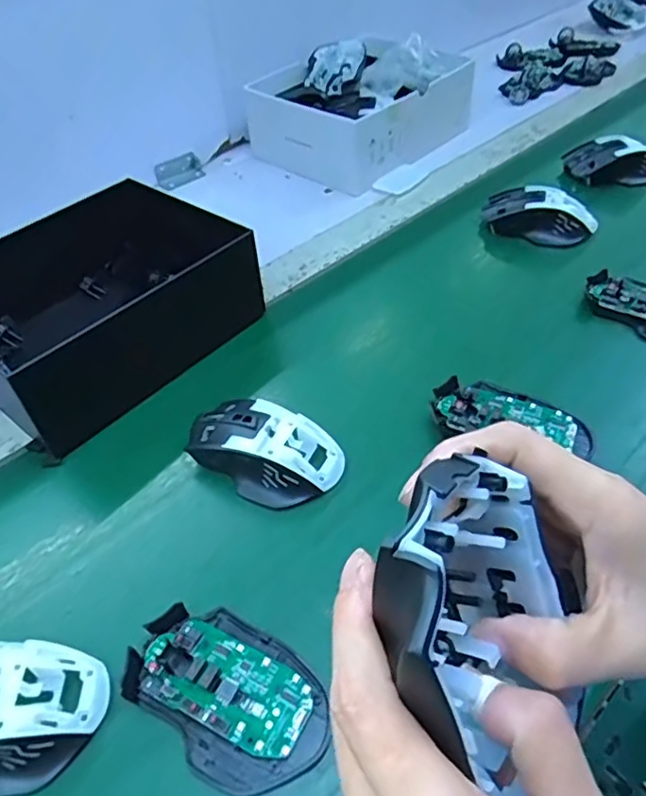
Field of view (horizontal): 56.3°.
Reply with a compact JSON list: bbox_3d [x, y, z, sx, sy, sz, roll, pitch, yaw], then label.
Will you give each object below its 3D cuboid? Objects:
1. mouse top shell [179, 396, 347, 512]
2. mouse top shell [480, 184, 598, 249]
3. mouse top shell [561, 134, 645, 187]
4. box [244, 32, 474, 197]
[{"bbox_3d":[-0.044,0.036,0.431,0.111,0.033,0.066,16,49,18],"label":"mouse top shell"},{"bbox_3d":[0.227,-0.194,0.637,0.112,0.037,0.061,20,51,22],"label":"mouse top shell"},{"bbox_3d":[0.341,-0.277,0.710,0.110,0.038,0.071,16,50,18],"label":"mouse top shell"},{"bbox_3d":[0.045,-0.375,0.784,0.202,0.096,0.237,34,57,31],"label":"box"}]

